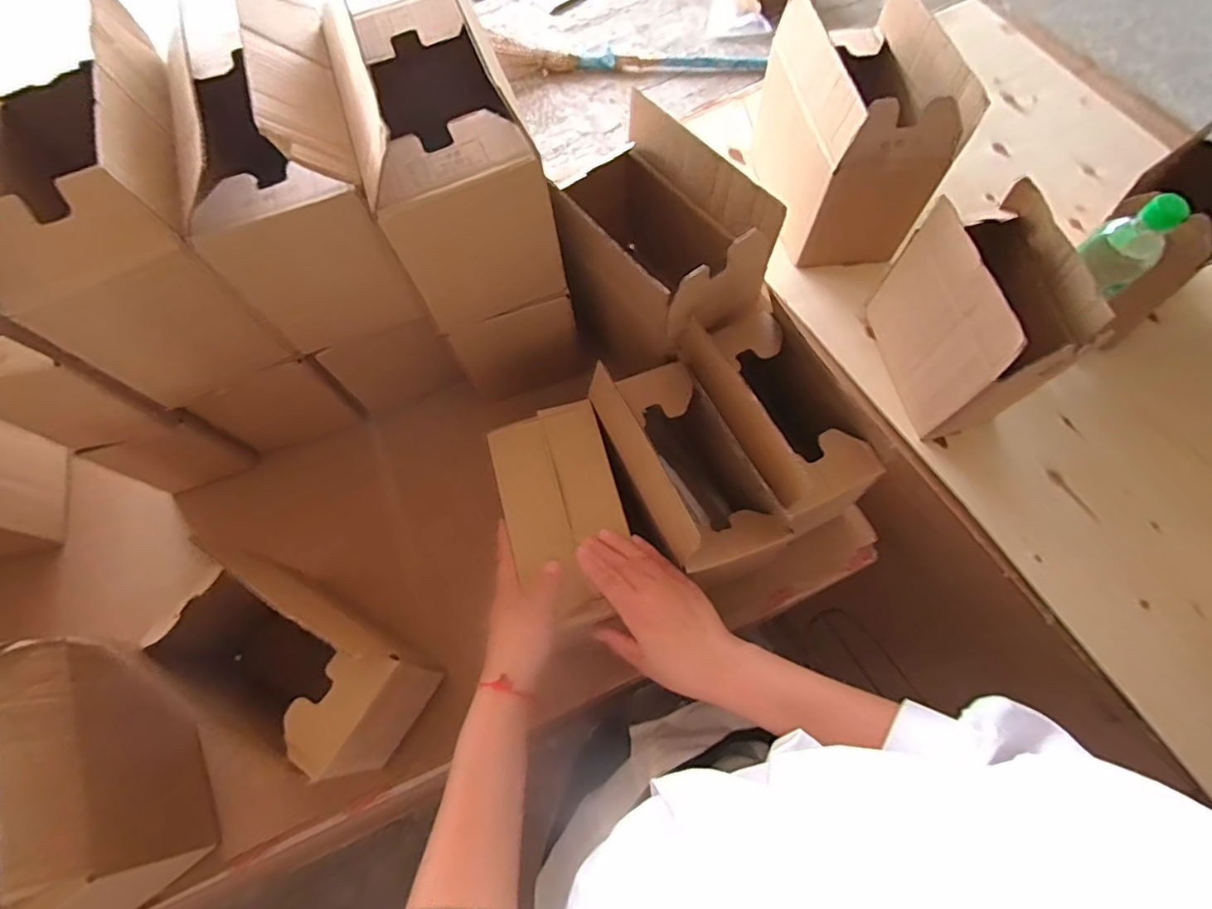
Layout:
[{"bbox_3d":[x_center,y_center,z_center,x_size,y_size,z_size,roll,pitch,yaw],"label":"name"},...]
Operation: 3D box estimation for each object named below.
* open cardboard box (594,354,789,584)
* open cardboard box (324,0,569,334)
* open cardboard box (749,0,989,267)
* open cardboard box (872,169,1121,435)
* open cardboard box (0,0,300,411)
[{"bbox_3d":[0.077,0.010,0.547,0.115,0.156,0.189,-24,69,-9],"label":"open cardboard box"},{"bbox_3d":[-0.144,-0.263,0.507,0.128,0.200,0.205,-22,68,-8],"label":"open cardboard box"},{"bbox_3d":[0.302,-0.403,0.708,0.136,0.222,0.225,-12,67,-4],"label":"open cardboard box"},{"bbox_3d":[0.400,-0.153,0.610,0.135,0.176,0.189,-11,67,-4],"label":"open cardboard box"},{"bbox_3d":[-0.401,-0.204,0.484,0.138,0.210,0.228,-20,68,-8],"label":"open cardboard box"}]

